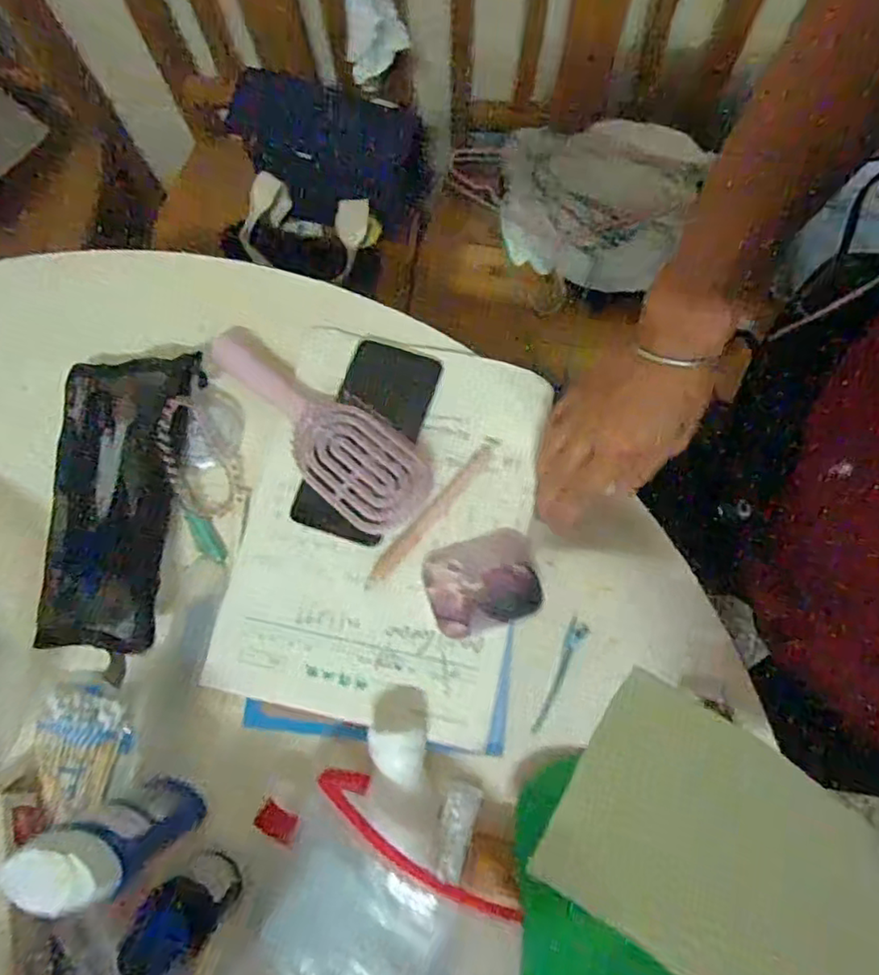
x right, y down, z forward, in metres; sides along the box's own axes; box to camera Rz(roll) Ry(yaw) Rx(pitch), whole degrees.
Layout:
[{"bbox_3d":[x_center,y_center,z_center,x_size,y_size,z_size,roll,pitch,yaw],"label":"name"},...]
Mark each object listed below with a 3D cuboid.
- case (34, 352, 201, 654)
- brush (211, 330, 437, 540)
[{"bbox_3d":[-0.247,0.005,0.468,0.090,0.039,0.226,2,75,1],"label":"case"},{"bbox_3d":[-0.102,-0.051,0.481,0.218,0.028,0.075,39,79,10],"label":"brush"}]

